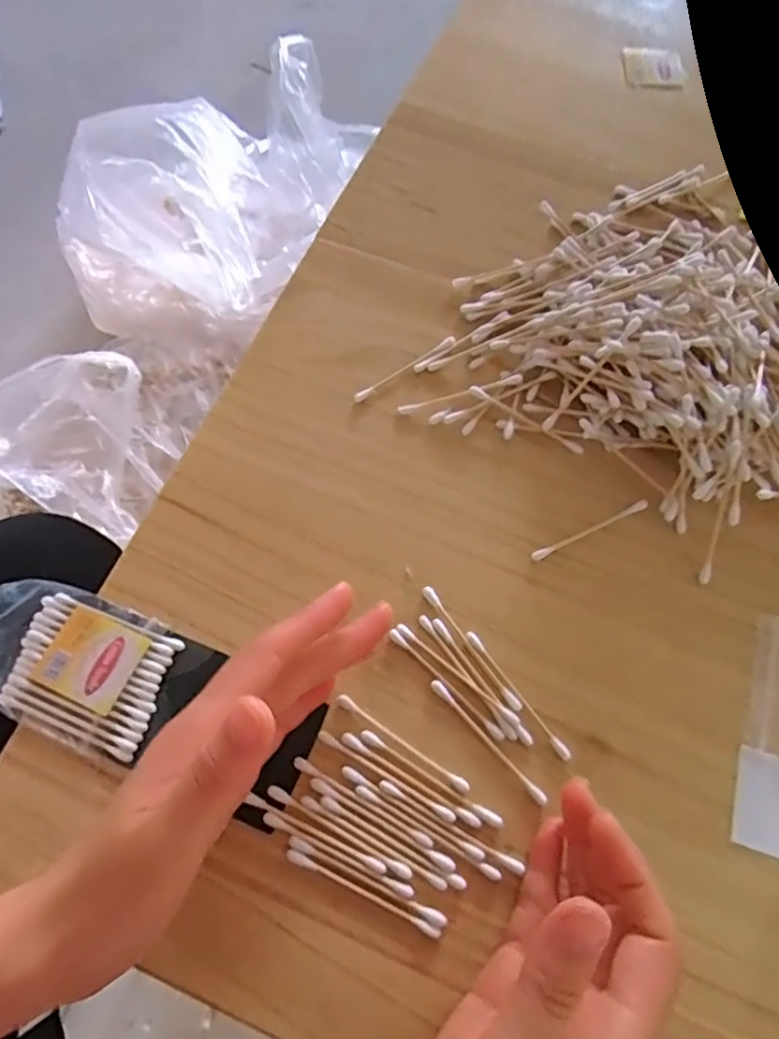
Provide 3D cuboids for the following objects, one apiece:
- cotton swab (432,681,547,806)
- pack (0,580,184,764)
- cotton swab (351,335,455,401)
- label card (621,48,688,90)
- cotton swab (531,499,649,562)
[{"bbox_3d":[0.045,0.102,0.286,0.005,0.004,0.071,-41,74,-14],"label":"cotton swab"},{"bbox_3d":[-0.156,0.067,0.299,0.103,0.009,0.063,19,71,8],"label":"pack"},{"bbox_3d":[0.009,-0.088,0.361,0.070,0.004,0.006,-33,72,-11],"label":"cotton swab"},{"bbox_3d":[0.194,-0.331,0.455,0.047,0.006,0.041,-3,69,0],"label":"label card"},{"bbox_3d":[0.106,0.005,0.324,0.070,0.004,0.005,-25,71,-8],"label":"cotton swab"}]

